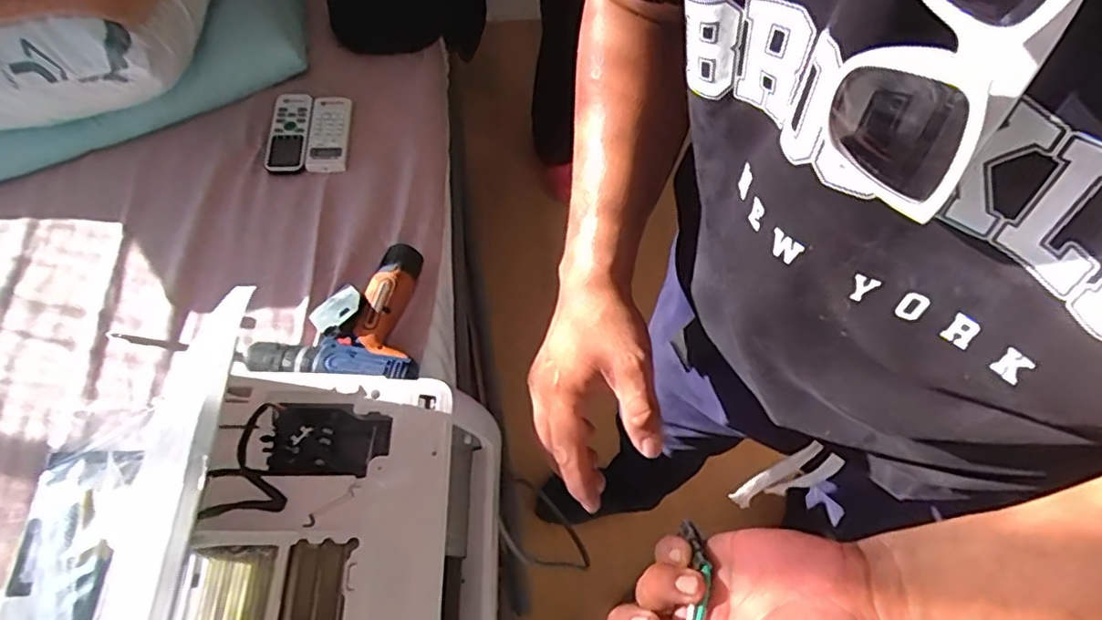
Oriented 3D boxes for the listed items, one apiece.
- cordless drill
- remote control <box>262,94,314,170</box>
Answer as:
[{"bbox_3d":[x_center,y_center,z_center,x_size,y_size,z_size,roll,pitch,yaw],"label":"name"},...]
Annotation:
[{"bbox_3d":[-0.255,0.003,0.764,0.201,0.051,0.190,6,63,0],"label":"cordless drill"},{"bbox_3d":[-0.377,-0.259,0.875,0.057,0.013,0.124,1,63,-2],"label":"remote control"}]

